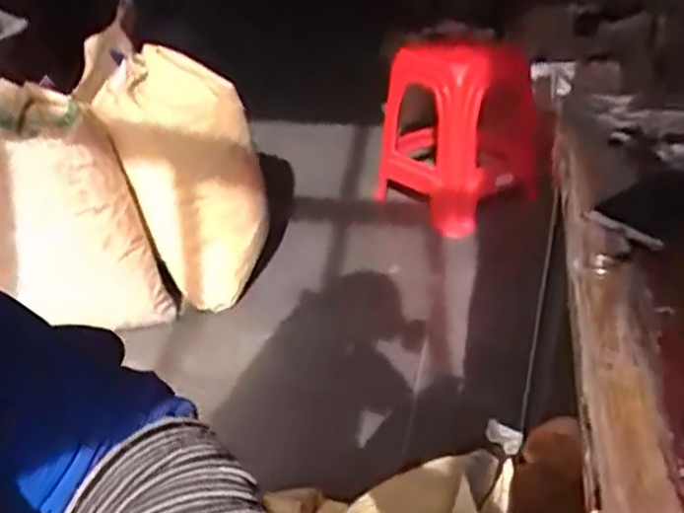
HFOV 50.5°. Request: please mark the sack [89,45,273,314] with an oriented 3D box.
[{"bbox_3d":[-0.360,-0.222,1.796,0.352,0.679,0.207,-16,-6,-23],"label":"sack"}]

